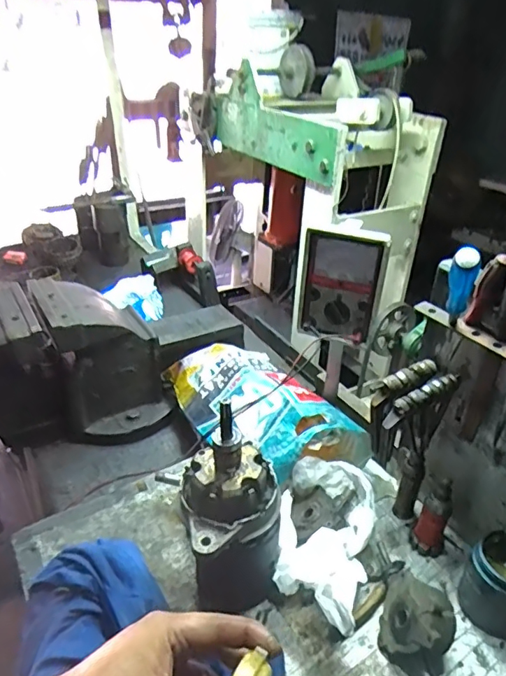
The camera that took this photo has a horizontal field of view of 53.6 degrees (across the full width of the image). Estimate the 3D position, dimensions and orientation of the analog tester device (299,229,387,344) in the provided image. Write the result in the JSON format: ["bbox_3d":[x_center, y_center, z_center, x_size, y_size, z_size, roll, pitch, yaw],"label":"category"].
[{"bbox_3d":[0.129,-0.077,0.755,0.104,0.151,0.035,20,36,25],"label":"analog tester device"}]

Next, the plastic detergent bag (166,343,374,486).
[{"bbox_3d":[0.006,0.113,0.891,0.196,0.105,0.392,-23,41,-35],"label":"plastic detergent bag"}]

